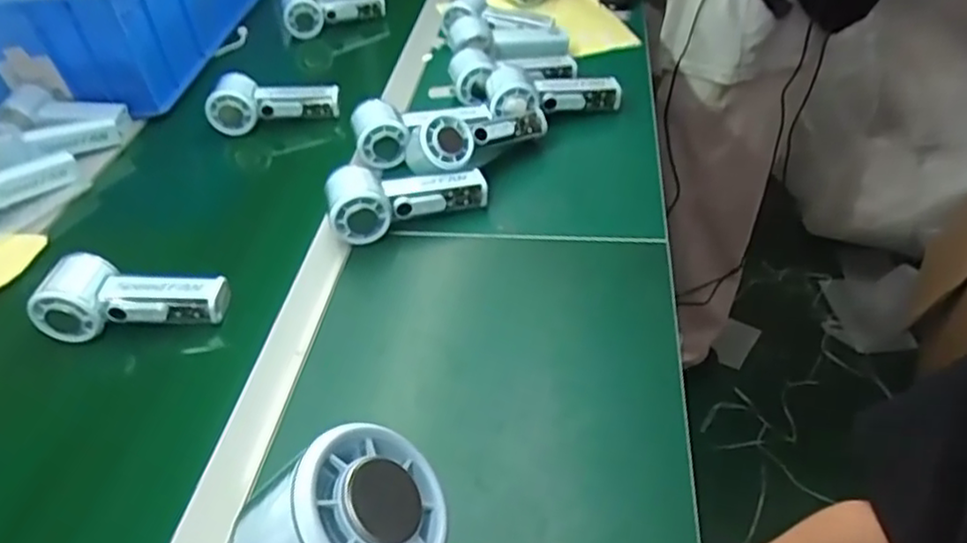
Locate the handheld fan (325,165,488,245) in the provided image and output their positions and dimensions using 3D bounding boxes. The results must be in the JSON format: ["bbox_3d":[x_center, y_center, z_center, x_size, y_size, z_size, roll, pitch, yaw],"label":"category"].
[{"bbox_3d":[-0.072,-0.073,0.671,0.149,0.057,0.058,-13,43,-7],"label":"handheld fan"}]

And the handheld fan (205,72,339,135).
[{"bbox_3d":[-0.259,-0.209,0.857,0.156,0.053,0.044,-4,42,4],"label":"handheld fan"}]

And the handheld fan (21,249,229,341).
[{"bbox_3d":[-0.301,0.023,0.608,0.156,0.059,0.058,-4,42,3],"label":"handheld fan"}]

